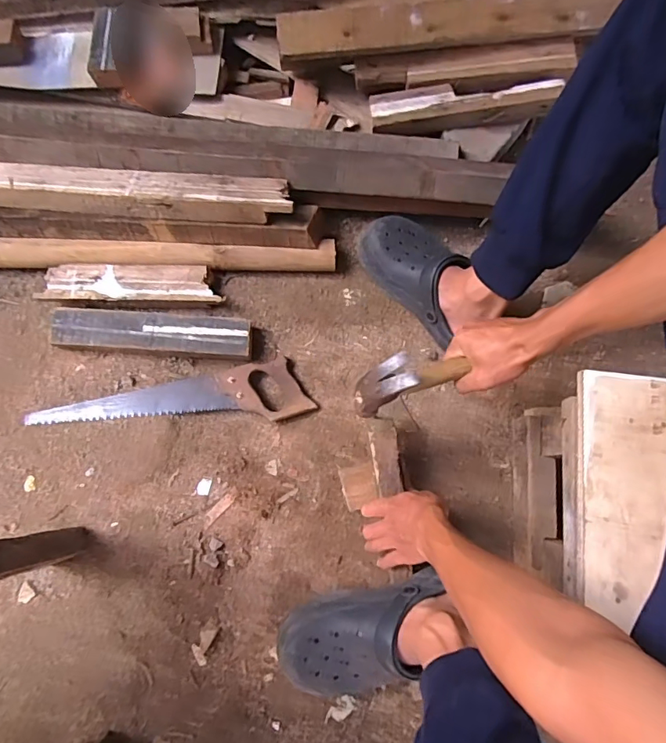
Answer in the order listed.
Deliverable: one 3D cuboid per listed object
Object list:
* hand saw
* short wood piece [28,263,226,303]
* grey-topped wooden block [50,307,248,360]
[{"bbox_3d":[-0.246,0.050,0.745,0.418,0.018,0.087,-8,77,-4],"label":"hand saw"},{"bbox_3d":[-0.313,-0.135,0.769,0.268,0.041,0.060,1,77,-2],"label":"short wood piece"},{"bbox_3d":[-0.275,-0.058,0.751,0.295,0.043,0.060,3,77,-2],"label":"grey-topped wooden block"}]

